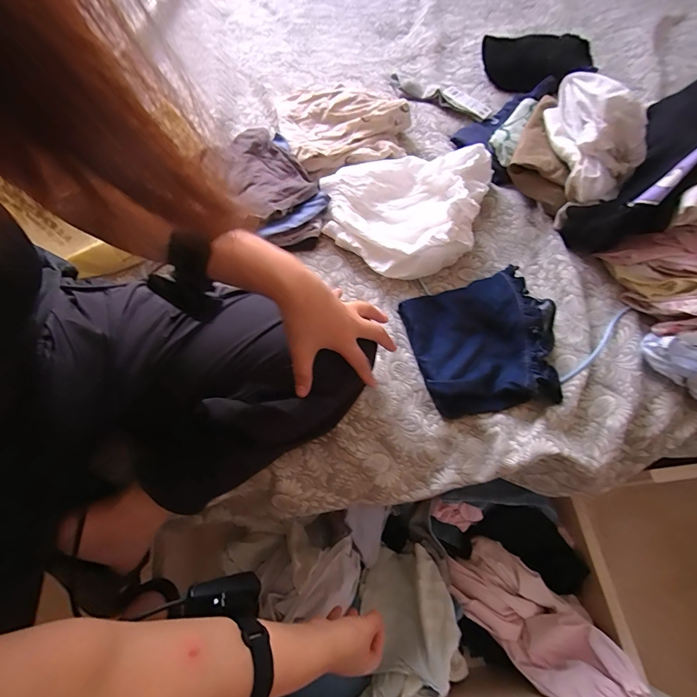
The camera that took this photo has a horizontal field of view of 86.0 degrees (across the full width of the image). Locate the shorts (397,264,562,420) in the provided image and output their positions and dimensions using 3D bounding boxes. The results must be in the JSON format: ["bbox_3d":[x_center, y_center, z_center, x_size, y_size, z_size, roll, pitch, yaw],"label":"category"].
[{"bbox_3d":[0.197,-0.010,0.530,0.204,0.041,0.200,-16,67,-4],"label":"shorts"}]

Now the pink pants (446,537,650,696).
[{"bbox_3d":[0.305,0.444,0.605,0.282,0.108,0.140,30,70,39],"label":"pink pants"}]

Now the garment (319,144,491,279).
[{"bbox_3d":[0.087,-0.245,0.606,0.252,0.051,0.258,-1,67,2],"label":"garment"}]

